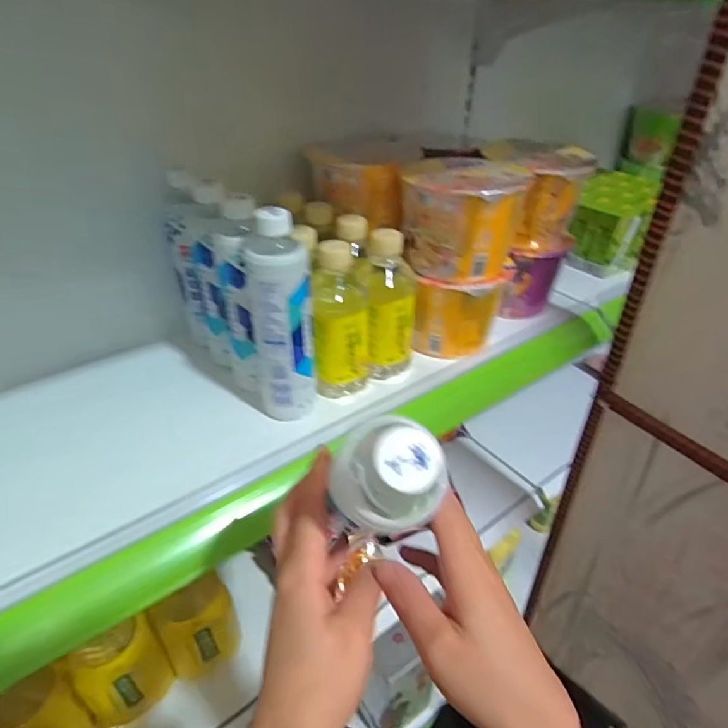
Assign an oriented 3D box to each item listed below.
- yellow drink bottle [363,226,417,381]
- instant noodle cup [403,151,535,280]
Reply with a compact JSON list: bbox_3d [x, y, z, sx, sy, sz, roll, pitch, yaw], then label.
[{"bbox_3d":[0.029,-0.062,0.559,0.056,0.169,0.060,6,35,6],"label":"yellow drink bottle"},{"bbox_3d":[0.115,-0.173,0.585,0.127,0.105,0.148,17,37,21],"label":"instant noodle cup"}]

